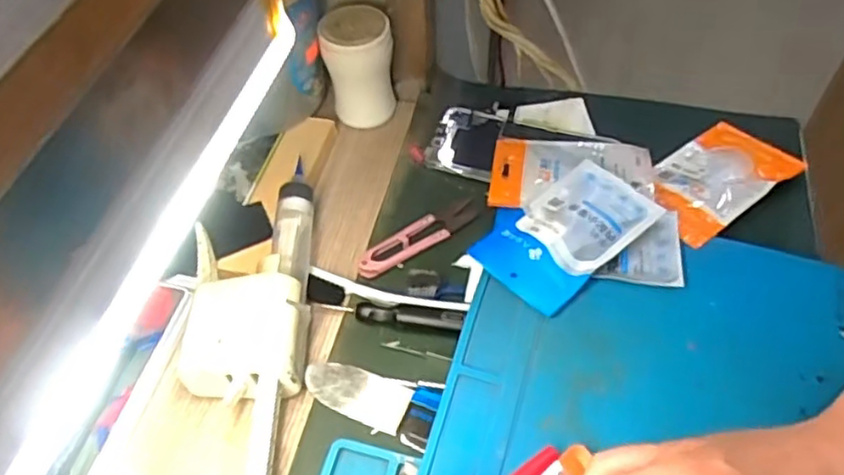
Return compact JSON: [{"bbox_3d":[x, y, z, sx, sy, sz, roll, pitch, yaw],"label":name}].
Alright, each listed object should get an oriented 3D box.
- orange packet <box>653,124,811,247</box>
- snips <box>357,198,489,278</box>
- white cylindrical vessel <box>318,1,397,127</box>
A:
[{"bbox_3d":[0.213,-0.043,0.494,0.121,0.015,0.073,-31,58,-20],"label":"orange packet"},{"bbox_3d":[0.001,-0.002,0.474,0.104,0.009,0.022,-34,59,-22],"label":"snips"},{"bbox_3d":[-0.049,-0.135,0.533,0.052,0.081,0.049,-6,53,-3],"label":"white cylindrical vessel"}]

